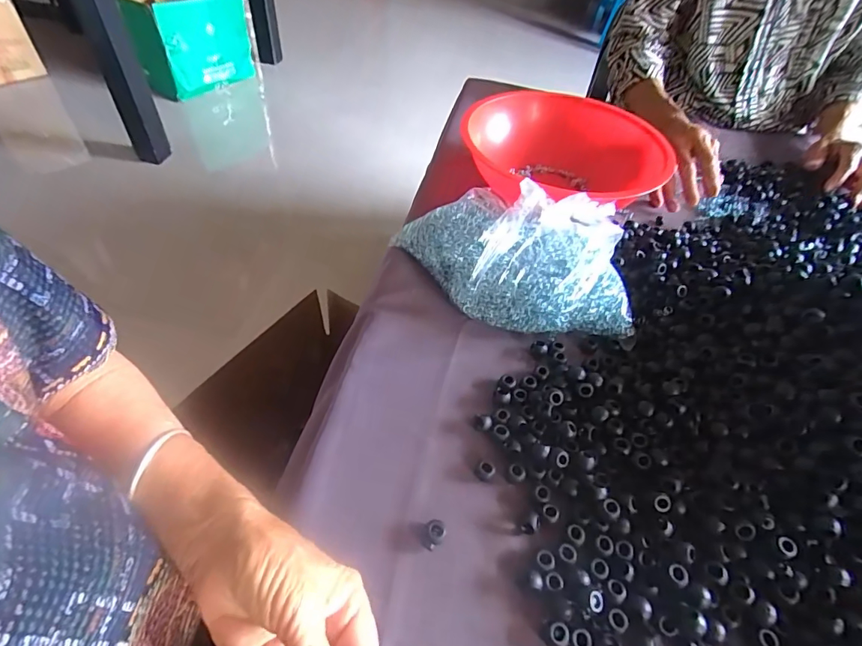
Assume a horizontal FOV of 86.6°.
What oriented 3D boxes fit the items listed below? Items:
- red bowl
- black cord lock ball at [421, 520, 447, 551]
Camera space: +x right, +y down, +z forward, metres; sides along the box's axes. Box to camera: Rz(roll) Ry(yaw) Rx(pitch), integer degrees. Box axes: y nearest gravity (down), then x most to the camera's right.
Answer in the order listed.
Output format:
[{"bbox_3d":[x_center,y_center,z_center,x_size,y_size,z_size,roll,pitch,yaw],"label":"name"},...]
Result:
[{"bbox_3d":[0.153,-0.198,0.561,0.221,0.076,0.216,0,48,0],"label":"red bowl"},{"bbox_3d":[0.001,0.144,0.312,0.014,0.011,0.017,28,54,22],"label":"black cord lock ball"}]

